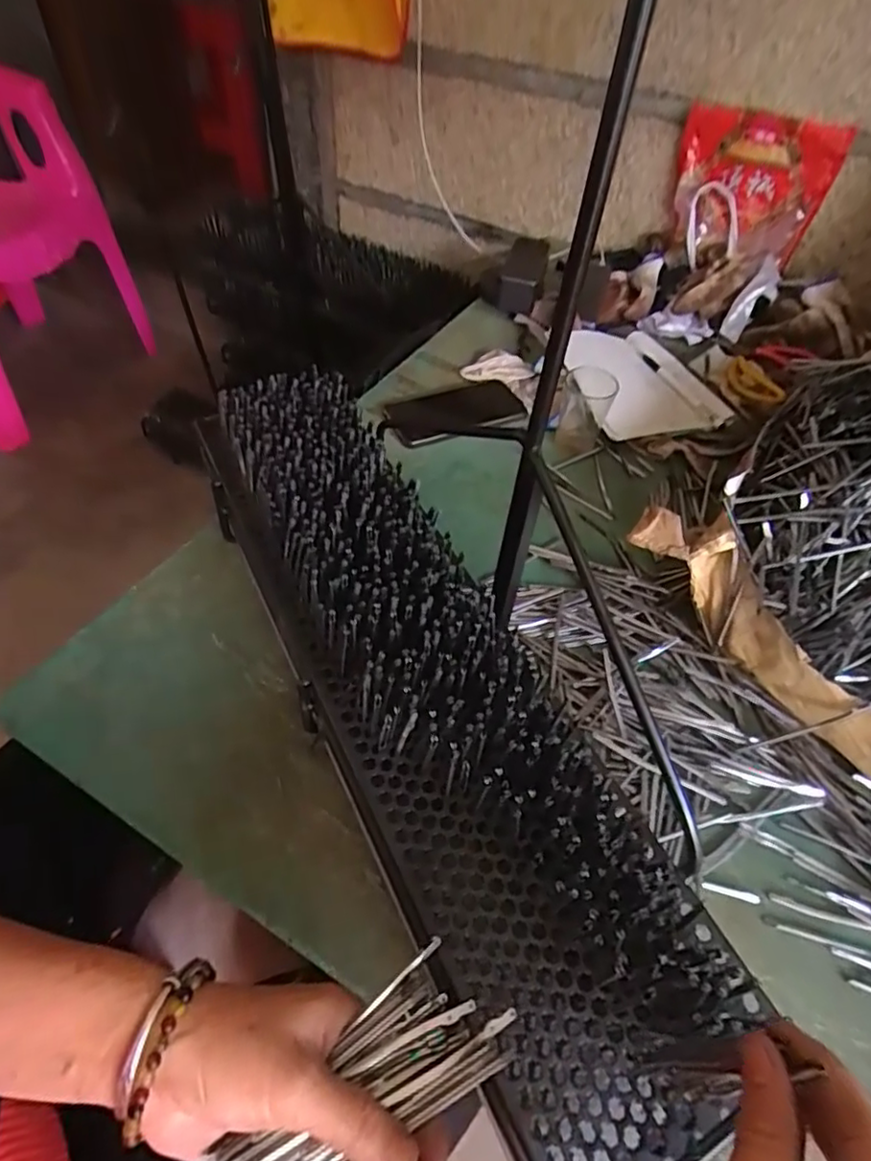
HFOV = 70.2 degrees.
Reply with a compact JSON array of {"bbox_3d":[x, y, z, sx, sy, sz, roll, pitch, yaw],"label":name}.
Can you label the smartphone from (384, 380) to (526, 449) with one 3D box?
[{"bbox_3d":[0.022,-0.199,0.723,0.152,0.007,0.082,-15,55,-15],"label":"smartphone"}]

